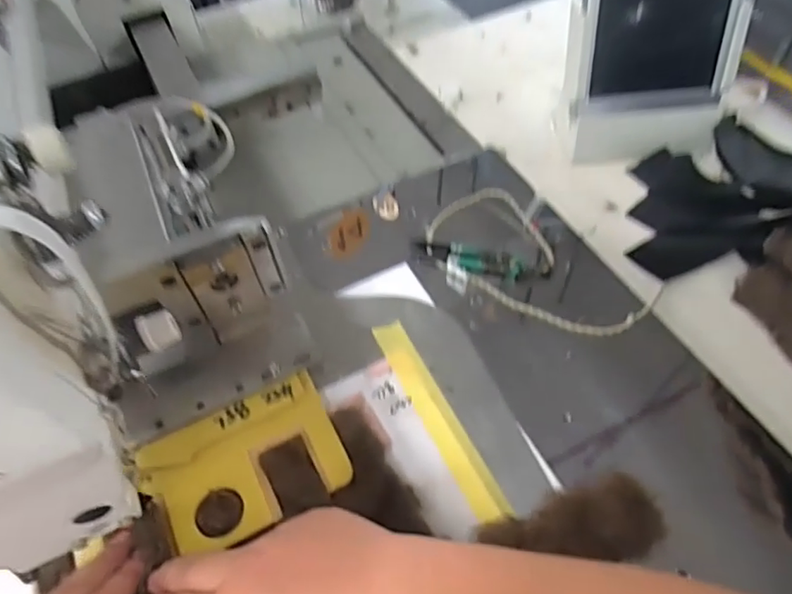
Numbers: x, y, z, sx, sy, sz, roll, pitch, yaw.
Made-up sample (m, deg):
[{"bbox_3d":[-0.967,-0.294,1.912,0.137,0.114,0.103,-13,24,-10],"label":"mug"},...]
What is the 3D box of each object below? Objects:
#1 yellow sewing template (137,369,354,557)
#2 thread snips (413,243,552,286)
[{"bbox_3d":[-0.104,0.118,0.392,0.130,0.010,0.088,-26,58,-16],"label":"yellow sewing template"},{"bbox_3d":[0.075,-0.032,0.496,0.118,0.009,0.028,16,57,13],"label":"thread snips"}]

